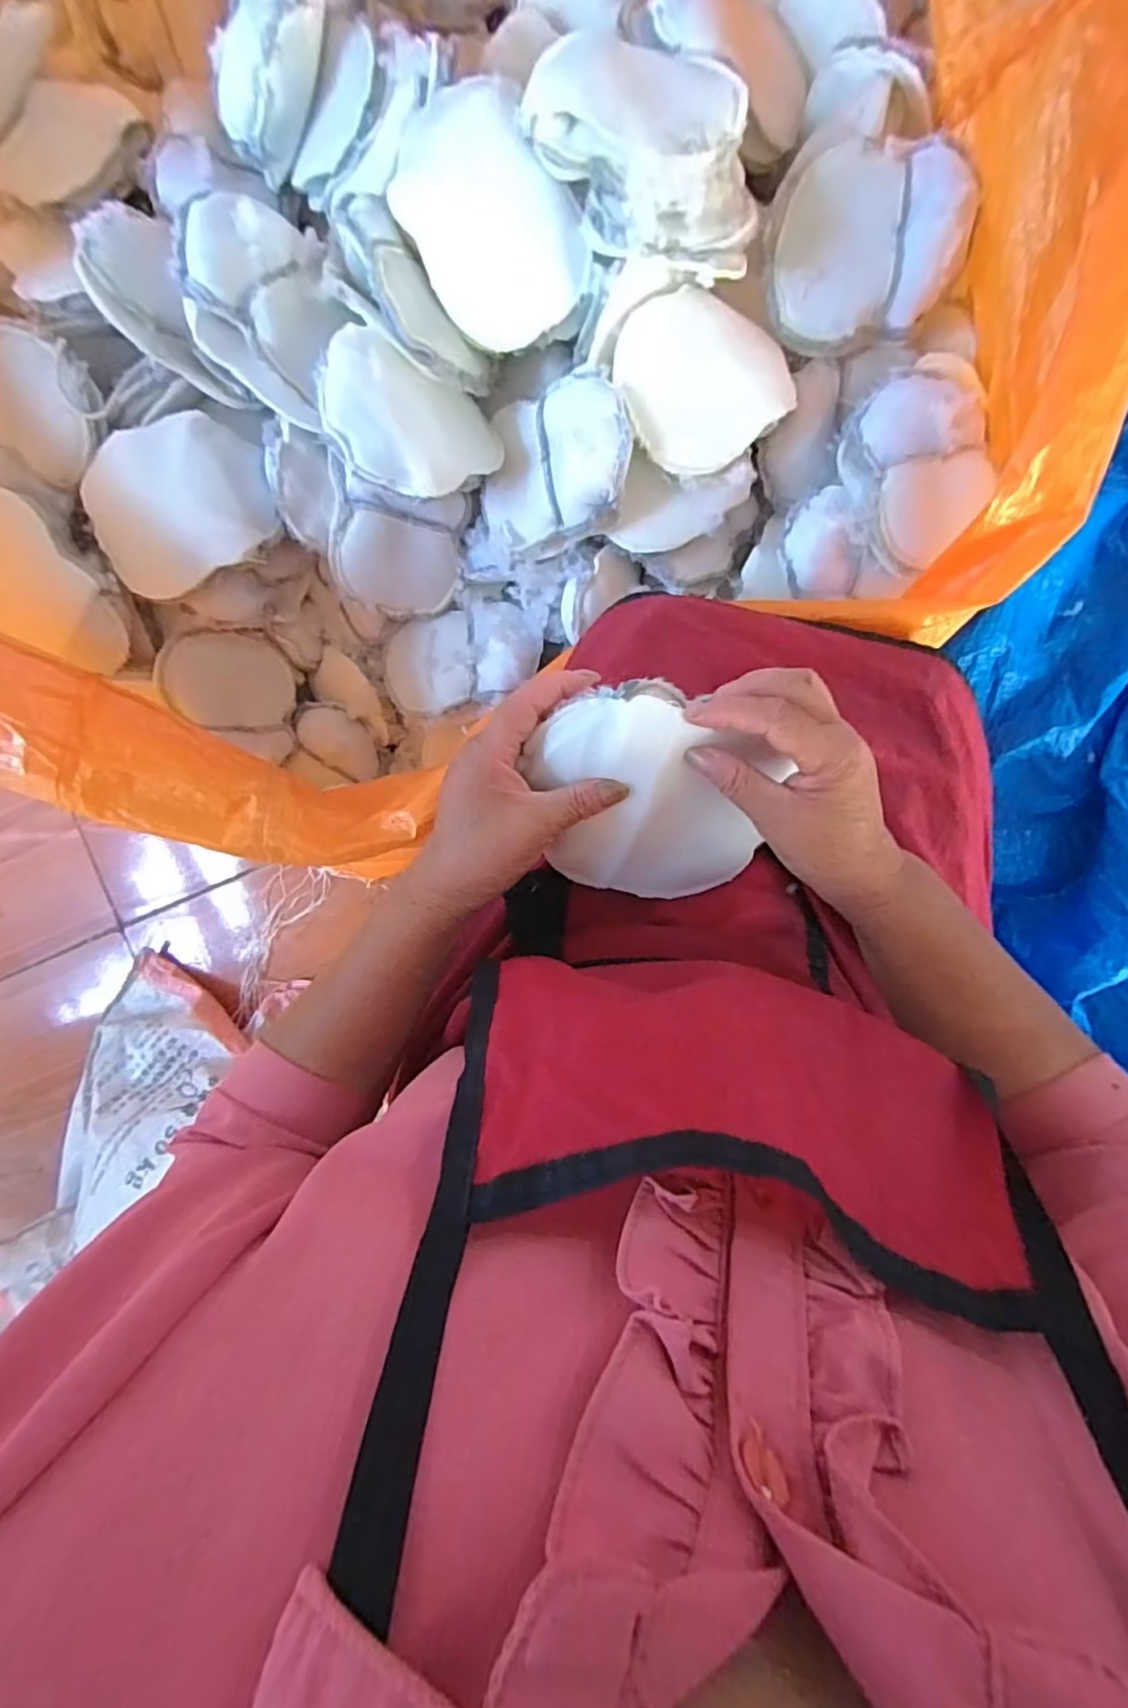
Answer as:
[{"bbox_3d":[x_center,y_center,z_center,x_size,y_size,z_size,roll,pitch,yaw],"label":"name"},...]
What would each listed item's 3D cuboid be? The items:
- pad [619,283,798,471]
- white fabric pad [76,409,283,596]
[{"bbox_3d":[0.126,-0.440,0.577,0.147,0.015,0.146,-37,105,6],"label":"pad"},{"bbox_3d":[-0.372,-0.338,0.605,0.178,0.039,0.133,-26,91,8],"label":"white fabric pad"}]

